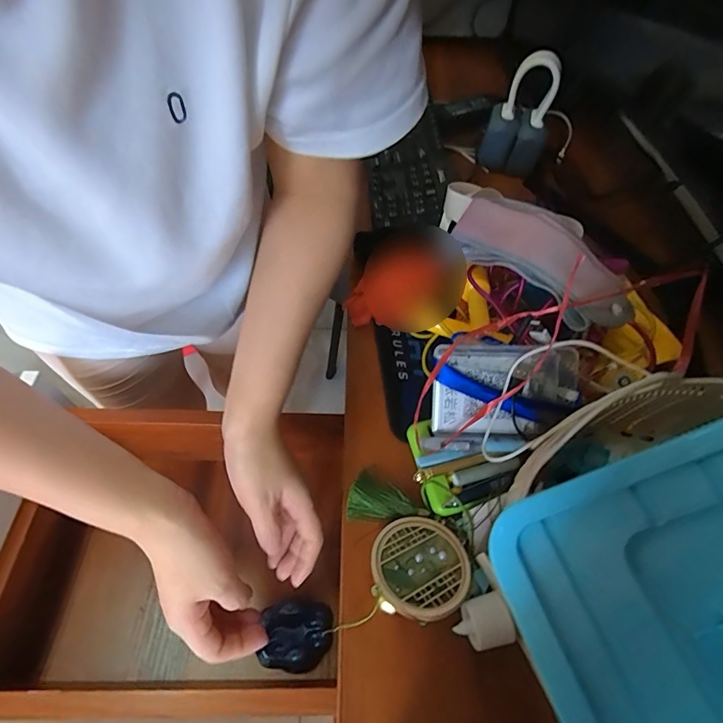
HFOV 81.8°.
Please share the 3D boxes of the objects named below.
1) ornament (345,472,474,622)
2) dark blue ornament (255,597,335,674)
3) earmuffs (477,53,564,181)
[{"bbox_3d":[0.038,0.151,0.362,0.080,0.030,0.126,-14,59,-13],"label":"ornament"},{"bbox_3d":[-0.071,0.300,0.458,0.075,0.021,0.065,7,56,1],"label":"dark blue ornament"},{"bbox_3d":[0.247,-0.384,0.646,0.099,0.153,0.066,22,58,10],"label":"earmuffs"}]

